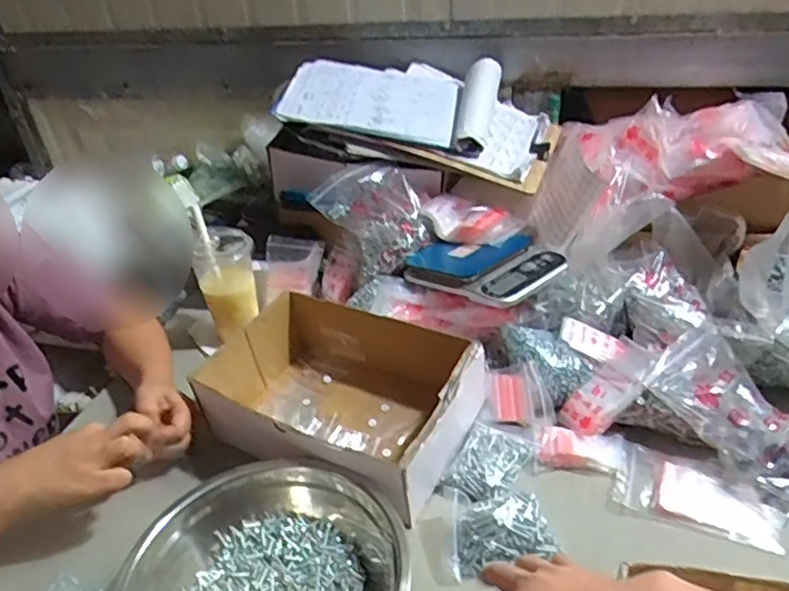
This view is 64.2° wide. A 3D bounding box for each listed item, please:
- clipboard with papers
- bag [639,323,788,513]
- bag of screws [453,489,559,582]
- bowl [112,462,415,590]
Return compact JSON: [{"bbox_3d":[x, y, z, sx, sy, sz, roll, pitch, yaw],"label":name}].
[{"bbox_3d":[0.046,-0.313,1.006,0.434,0.069,0.266,18,45,6],"label":"clipboard with papers"},{"bbox_3d":[0.373,0.131,0.691,0.111,0.045,0.203,-20,58,-21],"label":"bag"},{"bbox_3d":[0.106,0.232,0.629,0.102,0.033,0.080,-5,33,1],"label":"bag of screws"},{"bbox_3d":[-0.123,0.270,0.585,0.267,0.066,0.229,4,35,14],"label":"bowl"}]

